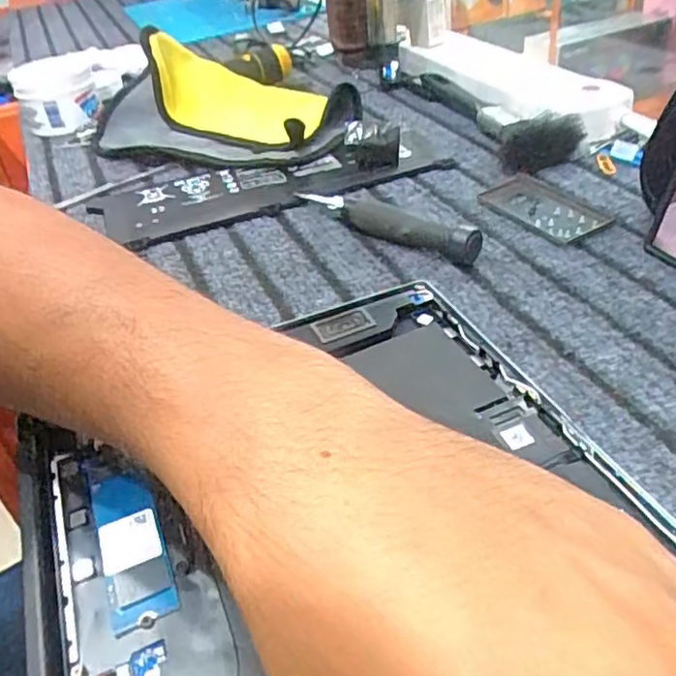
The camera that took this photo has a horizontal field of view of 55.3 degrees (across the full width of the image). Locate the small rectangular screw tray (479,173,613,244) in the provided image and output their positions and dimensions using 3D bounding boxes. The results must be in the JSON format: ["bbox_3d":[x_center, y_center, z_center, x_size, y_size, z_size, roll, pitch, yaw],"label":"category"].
[{"bbox_3d":[0.132,-0.085,0.415,0.045,0.007,0.081,-25,41,-21],"label":"small rectangular screw tray"}]

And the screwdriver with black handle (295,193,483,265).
[{"bbox_3d":[0.027,-0.078,0.411,0.019,0.022,0.141,-34,45,-30],"label":"screwdriver with black handle"}]

